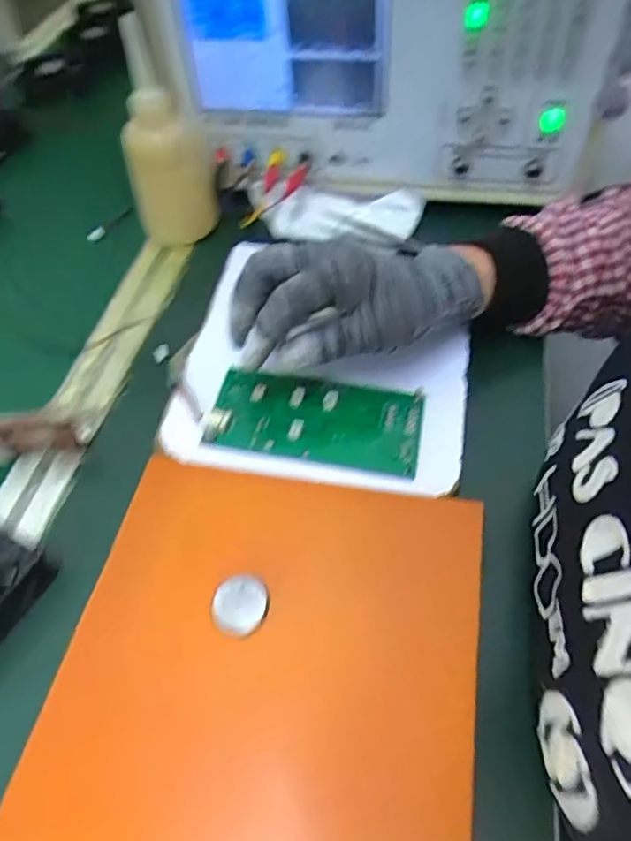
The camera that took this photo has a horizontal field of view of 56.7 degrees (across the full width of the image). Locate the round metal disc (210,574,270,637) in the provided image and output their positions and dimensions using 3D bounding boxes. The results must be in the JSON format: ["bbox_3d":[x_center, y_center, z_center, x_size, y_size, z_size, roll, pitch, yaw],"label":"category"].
[{"bbox_3d":[-0.039,0.095,0.303,0.028,0.009,0.031,17,58,15],"label":"round metal disc"}]

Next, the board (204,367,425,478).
[{"bbox_3d":[-0.001,-0.003,0.374,0.132,0.010,0.060,8,56,9],"label":"board"}]

